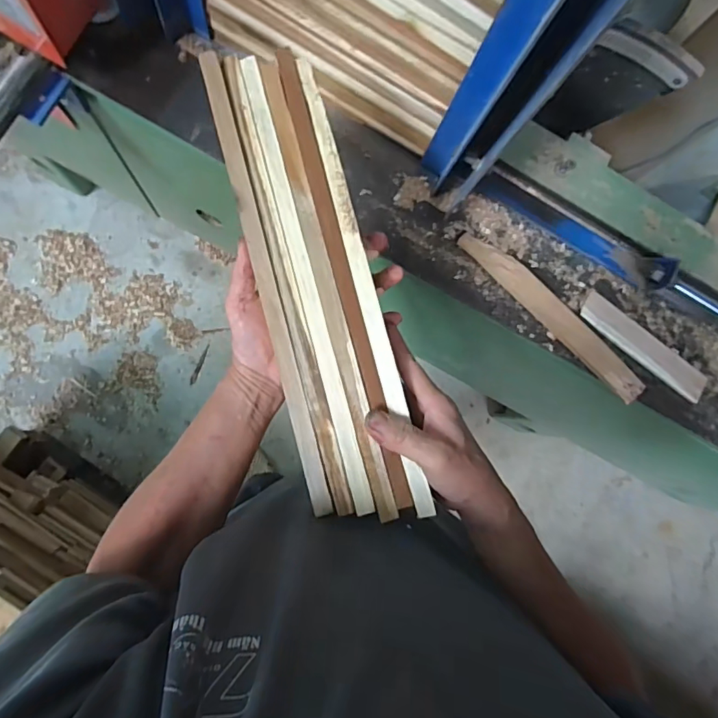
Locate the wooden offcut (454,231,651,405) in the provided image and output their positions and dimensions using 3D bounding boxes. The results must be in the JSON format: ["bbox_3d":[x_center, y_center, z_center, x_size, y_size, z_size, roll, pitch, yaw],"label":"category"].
[{"bbox_3d":[0.281,-0.065,0.716,0.336,0.014,0.042,43,81,-2],"label":"wooden offcut"}]

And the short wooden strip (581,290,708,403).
[{"bbox_3d":[0.420,-0.016,0.730,0.221,0.014,0.042,36,97,-6],"label":"short wooden strip"}]

